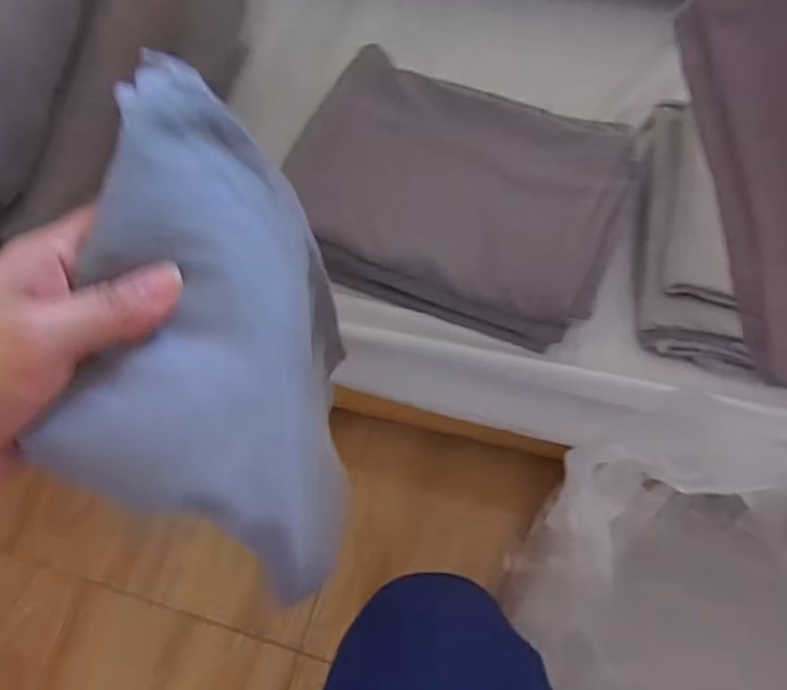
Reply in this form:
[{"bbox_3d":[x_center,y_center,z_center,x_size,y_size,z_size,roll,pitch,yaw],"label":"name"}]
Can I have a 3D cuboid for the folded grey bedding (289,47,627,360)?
[{"bbox_3d":[0.057,-0.130,0.578,0.250,0.072,0.197,18,67,11],"label":"folded grey bedding"}]

